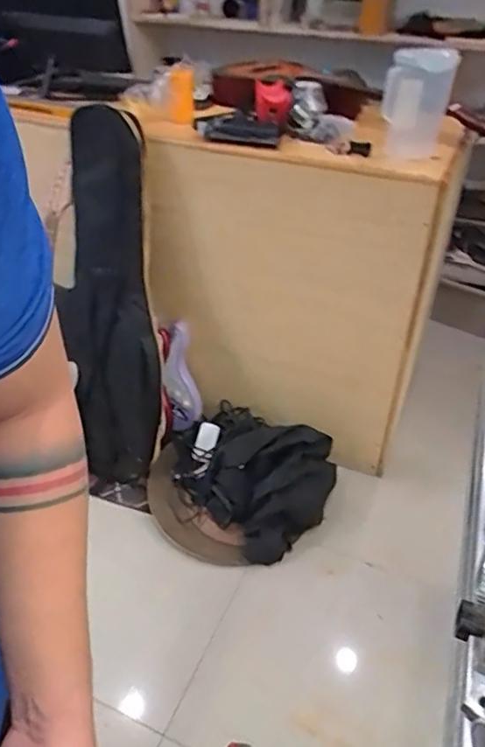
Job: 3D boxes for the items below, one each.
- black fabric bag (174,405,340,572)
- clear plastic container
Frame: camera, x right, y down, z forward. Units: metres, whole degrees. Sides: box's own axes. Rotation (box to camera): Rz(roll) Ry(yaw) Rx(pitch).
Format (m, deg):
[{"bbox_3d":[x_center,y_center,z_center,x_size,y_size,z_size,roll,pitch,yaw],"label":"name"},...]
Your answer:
[{"bbox_3d":[0.017,0.277,1.736,0.417,0.214,0.491,-30,47,-34],"label":"black fabric bag"},{"bbox_3d":[0.398,-0.615,1.328,0.137,0.232,0.136,14,39,15],"label":"clear plastic container"}]

